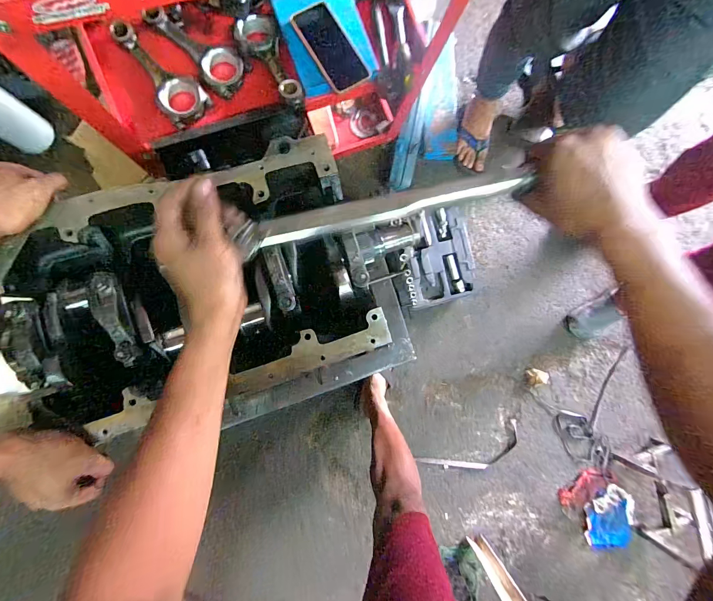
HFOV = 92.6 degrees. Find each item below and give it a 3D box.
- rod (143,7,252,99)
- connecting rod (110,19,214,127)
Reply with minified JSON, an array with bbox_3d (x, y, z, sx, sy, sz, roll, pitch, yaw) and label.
[{"bbox_3d":[-0.312,-0.476,0.653,0.205,0.028,0.086,32,85,-6],"label":"rod"},{"bbox_3d":[-0.369,-0.428,0.636,0.084,0.027,0.206,-43,94,-6],"label":"connecting rod"}]

